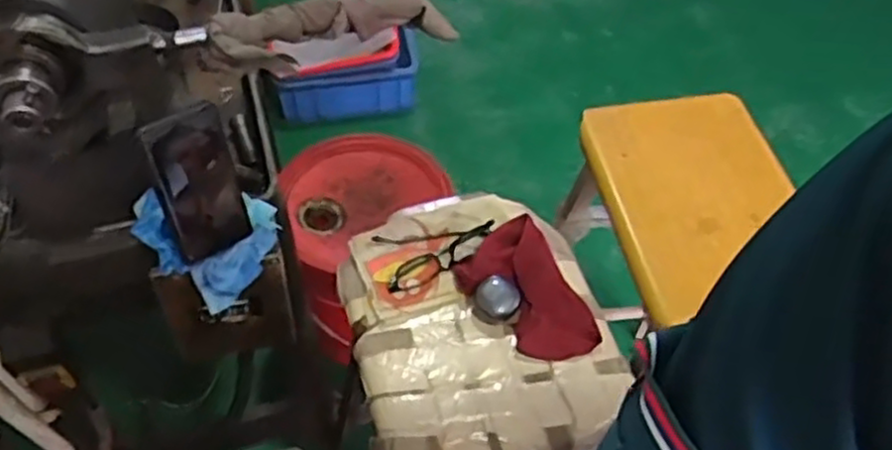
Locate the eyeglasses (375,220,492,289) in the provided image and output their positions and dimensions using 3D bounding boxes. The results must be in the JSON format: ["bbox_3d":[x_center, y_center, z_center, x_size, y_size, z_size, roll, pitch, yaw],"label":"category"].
[{"bbox_3d":[-0.008,0.029,0.779,0.123,0.026,0.068,-8,53,-8],"label":"eyeglasses"}]

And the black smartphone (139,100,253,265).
[{"bbox_3d":[-0.233,-0.036,0.700,0.071,0.159,0.012,-16,38,-13],"label":"black smartphone"}]

